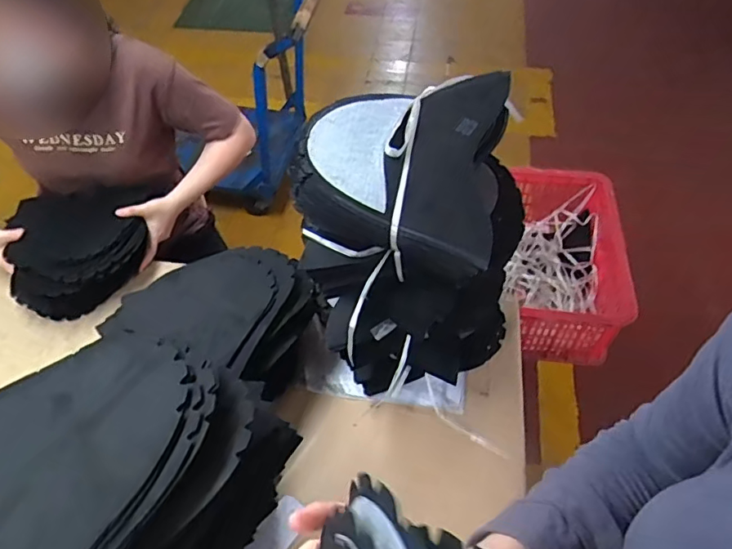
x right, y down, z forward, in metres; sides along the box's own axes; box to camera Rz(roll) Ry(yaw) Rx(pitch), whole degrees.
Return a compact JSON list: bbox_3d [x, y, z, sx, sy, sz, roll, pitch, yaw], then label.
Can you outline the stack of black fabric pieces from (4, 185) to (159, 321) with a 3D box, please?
[{"bbox_3d":[-0.539,-0.060,1.009,0.227,0.109,0.269,-12,54,-7],"label":"stack of black fabric pieces"}]

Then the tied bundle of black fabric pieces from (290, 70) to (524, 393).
[{"bbox_3d":[0.068,-0.023,0.718,0.249,0.405,0.249,-1,54,1],"label":"tied bundle of black fabric pieces"}]

